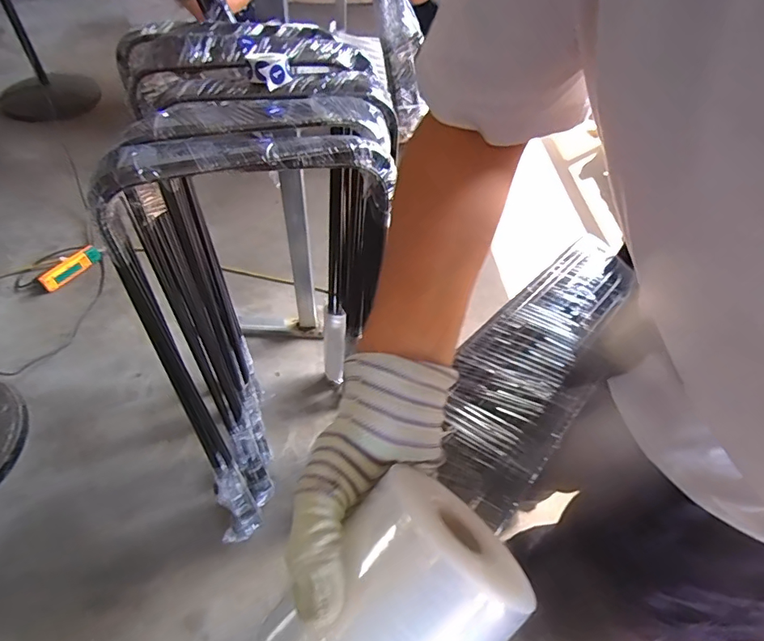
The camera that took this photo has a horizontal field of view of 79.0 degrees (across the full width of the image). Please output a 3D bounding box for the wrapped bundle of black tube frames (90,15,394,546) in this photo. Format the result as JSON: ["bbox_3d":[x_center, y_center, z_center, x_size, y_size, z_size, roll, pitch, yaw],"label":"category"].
[{"bbox_3d":[-0.193,-0.016,0.869,0.362,0.811,0.476,-9,53,-11],"label":"wrapped bundle of black tube frames"}]

